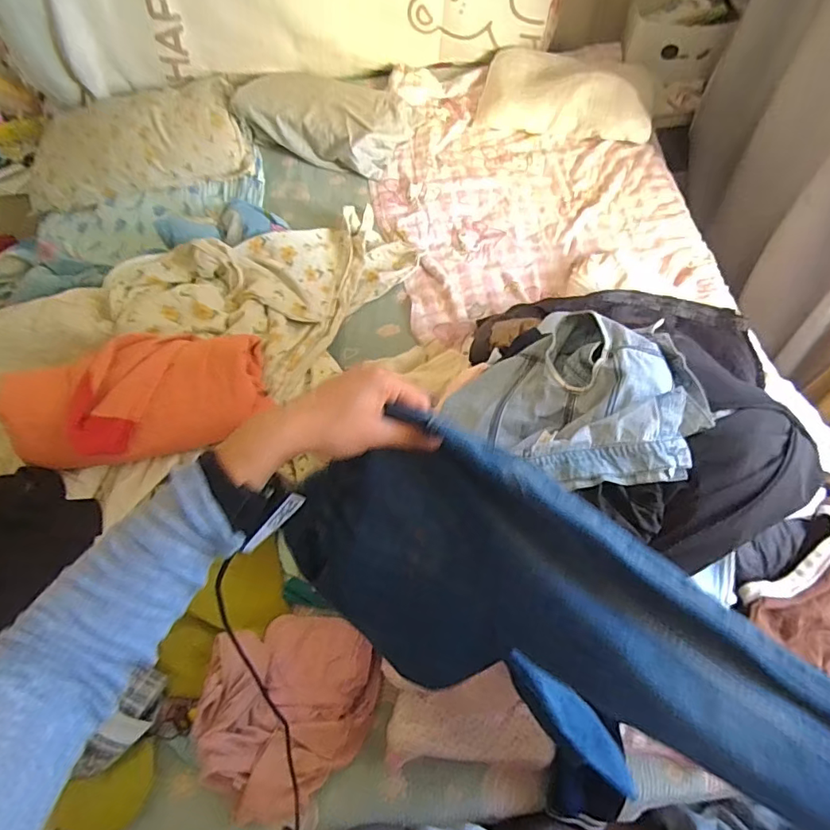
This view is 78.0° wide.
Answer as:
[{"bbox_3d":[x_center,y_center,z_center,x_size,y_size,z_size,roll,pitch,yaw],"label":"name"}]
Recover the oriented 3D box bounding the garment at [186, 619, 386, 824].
[{"bbox_3d":[-0.207,0.473,0.818,0.266,0.079,0.298,9,63,9],"label":"garment"}]

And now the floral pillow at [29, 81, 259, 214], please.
[{"bbox_3d":[-0.866,-0.855,1.585,0.658,0.116,0.385,-16,62,-4],"label":"floral pillow"}]

